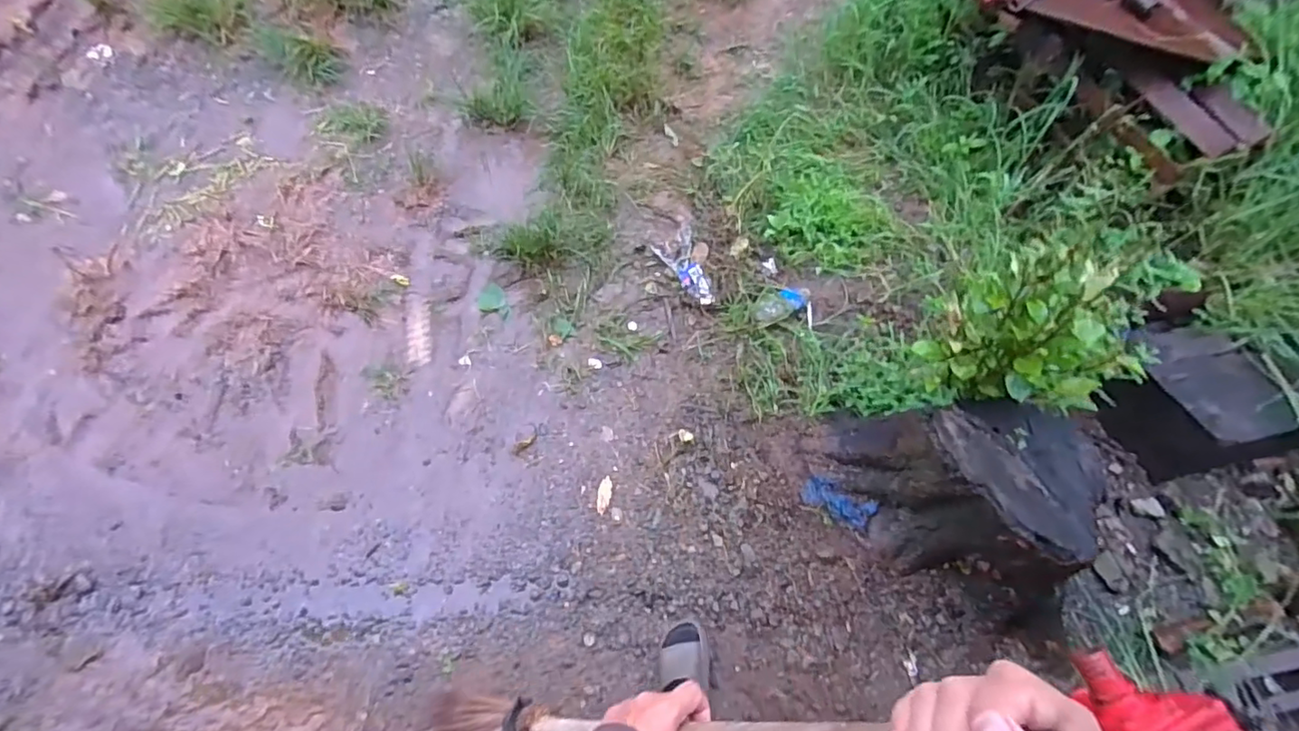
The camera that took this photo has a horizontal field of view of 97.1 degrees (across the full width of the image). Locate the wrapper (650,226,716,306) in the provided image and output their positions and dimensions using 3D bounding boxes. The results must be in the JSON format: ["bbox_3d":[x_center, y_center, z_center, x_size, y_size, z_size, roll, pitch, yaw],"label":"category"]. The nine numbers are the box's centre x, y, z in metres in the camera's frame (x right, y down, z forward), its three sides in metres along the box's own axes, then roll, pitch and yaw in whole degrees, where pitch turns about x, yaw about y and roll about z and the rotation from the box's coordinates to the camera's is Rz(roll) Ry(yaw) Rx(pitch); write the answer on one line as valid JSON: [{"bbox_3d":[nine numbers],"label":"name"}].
[{"bbox_3d":[0.099,-0.280,1.719,0.123,0.052,0.263,-13,65,-6],"label":"wrapper"}]

